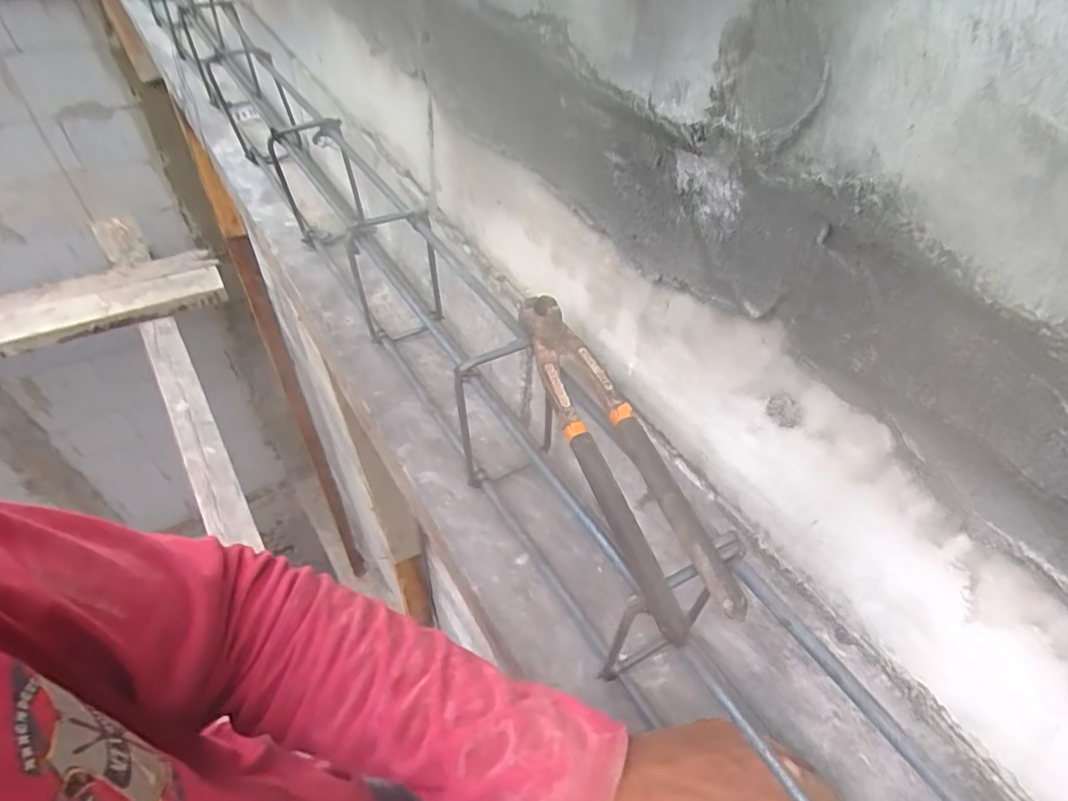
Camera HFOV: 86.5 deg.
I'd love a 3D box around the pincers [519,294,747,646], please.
[{"bbox_3d":[0.041,0.019,0.316,0.039,0.017,0.217,-13,51,-15],"label":"pincers"}]

